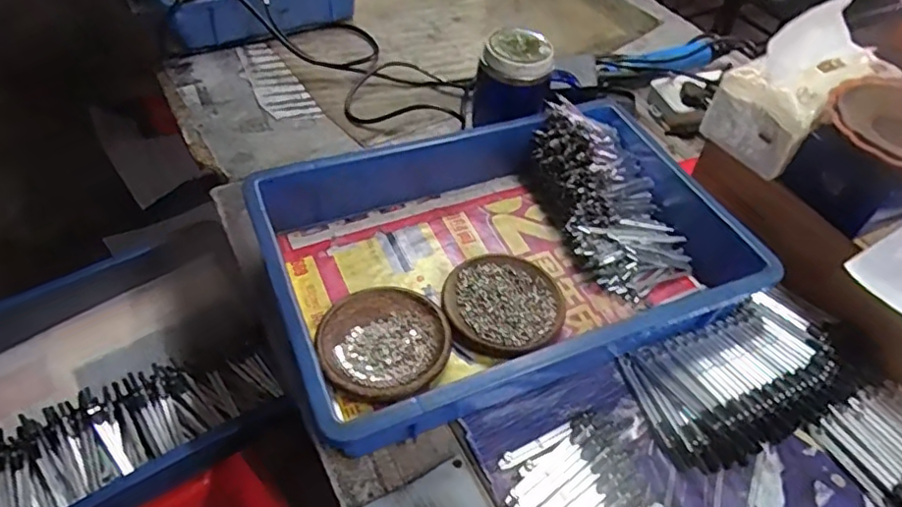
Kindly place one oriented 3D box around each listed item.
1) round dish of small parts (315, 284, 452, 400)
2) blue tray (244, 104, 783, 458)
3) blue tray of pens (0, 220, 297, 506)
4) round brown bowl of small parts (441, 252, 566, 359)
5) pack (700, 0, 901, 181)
[{"bbox_3d":[-0.059,0.079,0.526,0.113,0.021,0.110,2,49,-2],"label":"round dish of small parts"},{"bbox_3d":[0.058,-0.009,0.576,0.445,0.076,0.286,-17,53,-17],"label":"blue tray"},{"bbox_3d":[-0.405,0.163,0.617,0.410,0.084,0.278,-25,55,-23],"label":"blue tray of pens"},{"bbox_3d":[0.050,0.048,0.568,0.114,0.017,0.117,2,49,-2],"label":"round brown bowl of small parts"},{"bbox_3d":[0.352,-0.164,0.582,0.149,0.116,0.095,-22,54,-21],"label":"pack"}]

